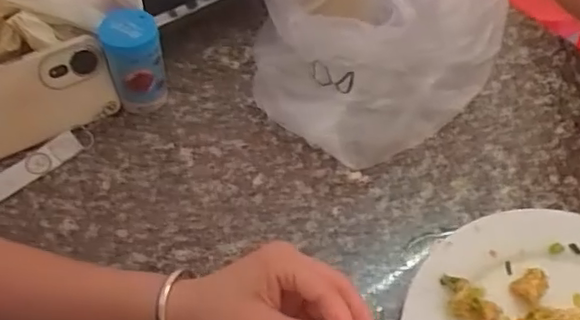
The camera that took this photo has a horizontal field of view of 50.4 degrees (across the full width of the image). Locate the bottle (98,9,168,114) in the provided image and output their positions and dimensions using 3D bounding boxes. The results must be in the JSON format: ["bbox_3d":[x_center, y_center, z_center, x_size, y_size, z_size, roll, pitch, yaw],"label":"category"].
[{"bbox_3d":[-0.141,-0.087,0.564,0.049,0.088,0.042,-12,54,-12],"label":"bottle"}]

